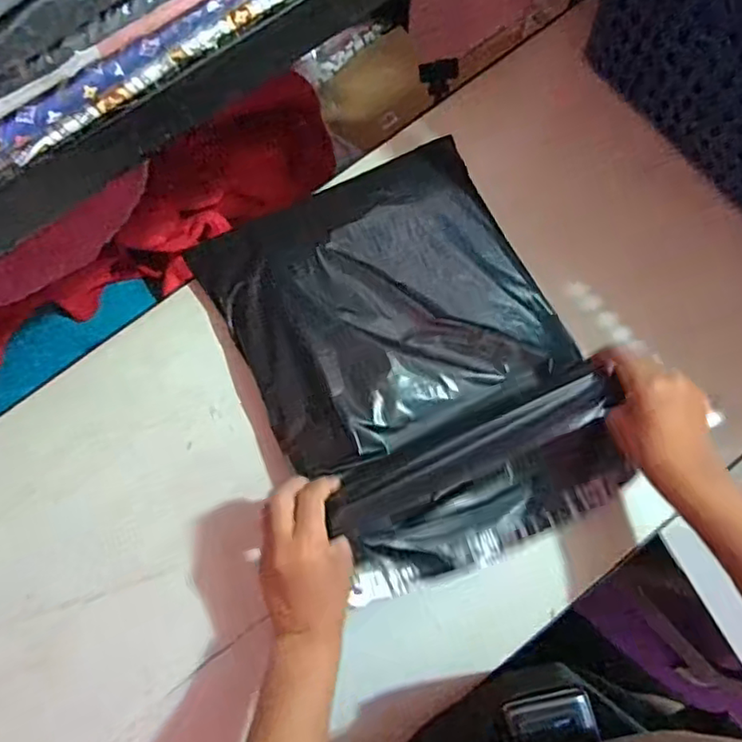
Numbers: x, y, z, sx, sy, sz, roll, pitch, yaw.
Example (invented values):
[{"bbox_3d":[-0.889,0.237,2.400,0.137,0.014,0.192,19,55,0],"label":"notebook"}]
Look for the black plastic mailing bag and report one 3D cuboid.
[{"bbox_3d":[0.038,-0.012,0.542,0.265,0.042,0.356,-27,79,-5],"label":"black plastic mailing bag"}]

